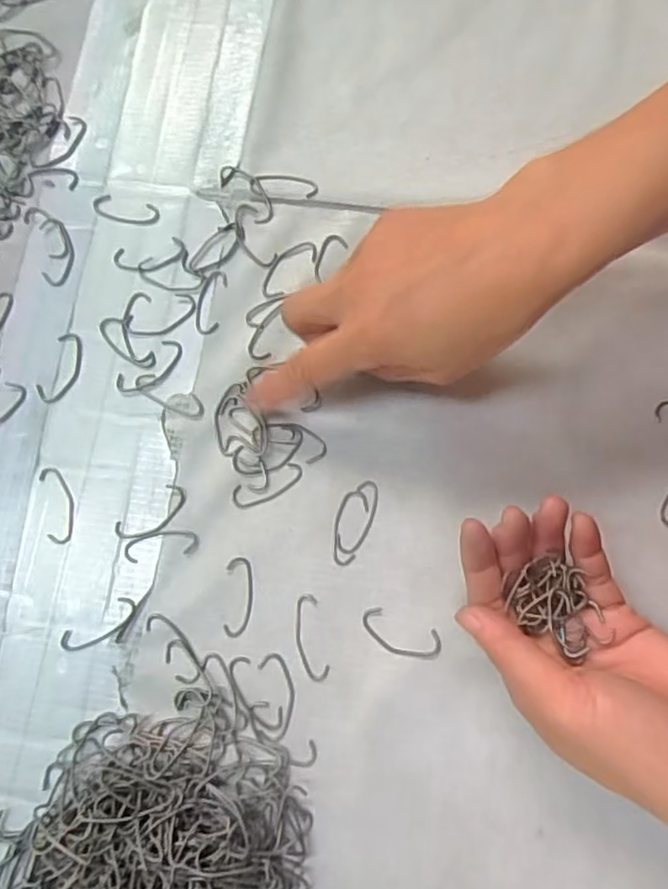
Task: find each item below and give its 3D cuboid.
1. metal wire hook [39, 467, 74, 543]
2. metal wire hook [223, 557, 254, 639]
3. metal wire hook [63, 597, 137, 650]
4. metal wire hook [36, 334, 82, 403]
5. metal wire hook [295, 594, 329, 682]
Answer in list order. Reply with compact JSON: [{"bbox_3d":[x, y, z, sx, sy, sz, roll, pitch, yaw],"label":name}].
[{"bbox_3d":[-0.138,0.030,0.313,0.014,0.004,0.039,-14,79,-1],"label":"metal wire hook"},{"bbox_3d":[-0.046,0.073,0.301,0.013,0.004,0.037,2,79,2],"label":"metal wire hook"},{"bbox_3d":[-0.112,0.087,0.300,0.039,0.004,0.014,-31,80,-5],"label":"metal wire hook"},{"bbox_3d":[-0.141,-0.040,0.326,0.018,0.004,0.038,20,80,5],"label":"metal wire hook"},{"bbox_3d":[-0.012,0.092,0.298,0.013,0.004,0.040,-12,79,-1],"label":"metal wire hook"}]

